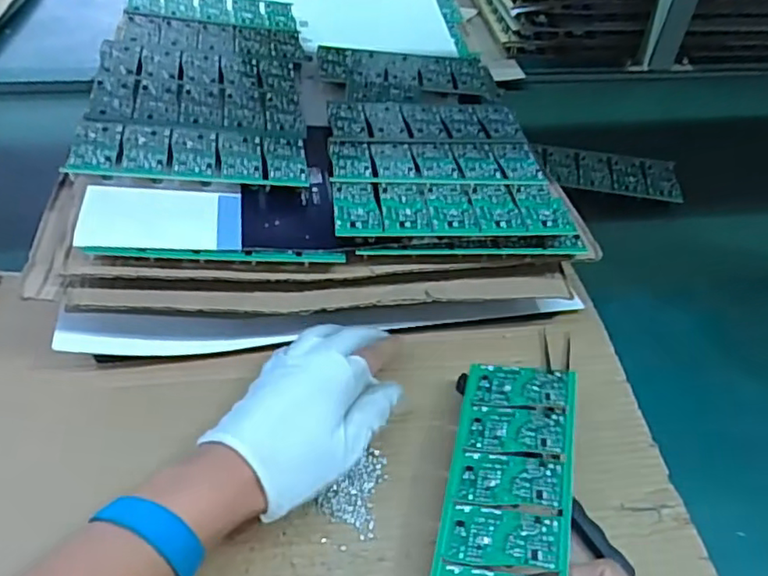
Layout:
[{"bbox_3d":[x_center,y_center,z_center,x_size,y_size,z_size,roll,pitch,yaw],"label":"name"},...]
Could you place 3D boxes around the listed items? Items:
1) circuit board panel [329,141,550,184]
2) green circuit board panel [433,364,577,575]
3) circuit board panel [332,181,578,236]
[{"bbox_3d":[0.044,-0.107,0.513,0.175,0.010,0.065,-3,47,-7],"label":"circuit board panel"},{"bbox_3d":[0.077,0.119,0.375,0.072,0.004,0.172,1,45,19],"label":"green circuit board panel"},{"bbox_3d":[0.052,-0.063,0.469,0.177,0.007,0.060,-2,47,-6],"label":"circuit board panel"}]

